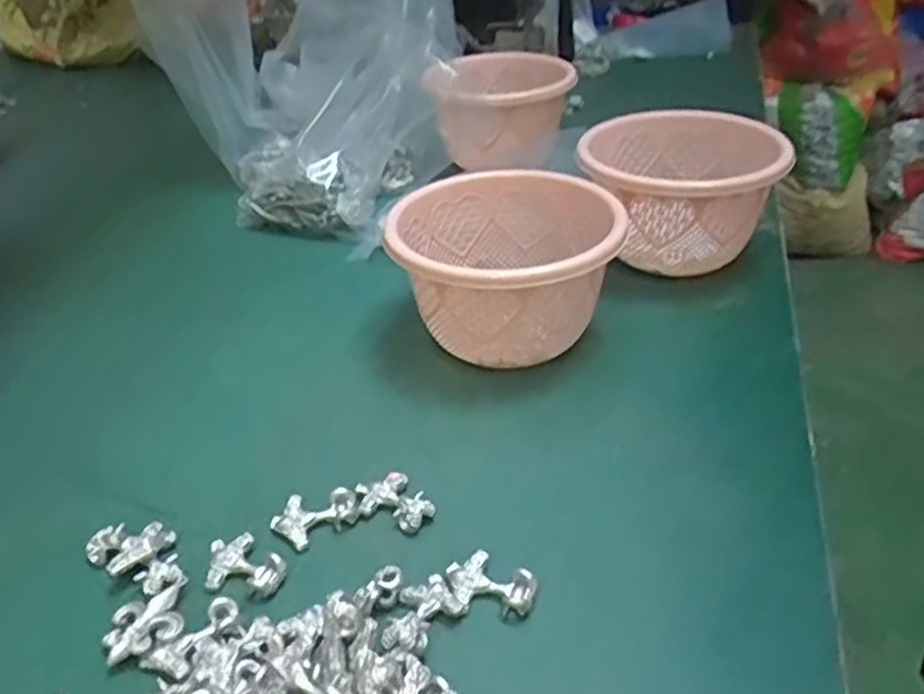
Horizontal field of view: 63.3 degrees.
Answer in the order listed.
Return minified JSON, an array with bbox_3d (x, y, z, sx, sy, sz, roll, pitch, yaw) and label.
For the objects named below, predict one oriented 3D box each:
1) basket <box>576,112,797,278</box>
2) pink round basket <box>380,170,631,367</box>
[{"bbox_3d":[0.170,-0.113,0.598,0.145,0.105,0.147,9,38,15],"label":"basket"},{"bbox_3d":[0.028,-0.045,0.493,0.136,0.095,0.139,-2,36,1],"label":"pink round basket"}]

